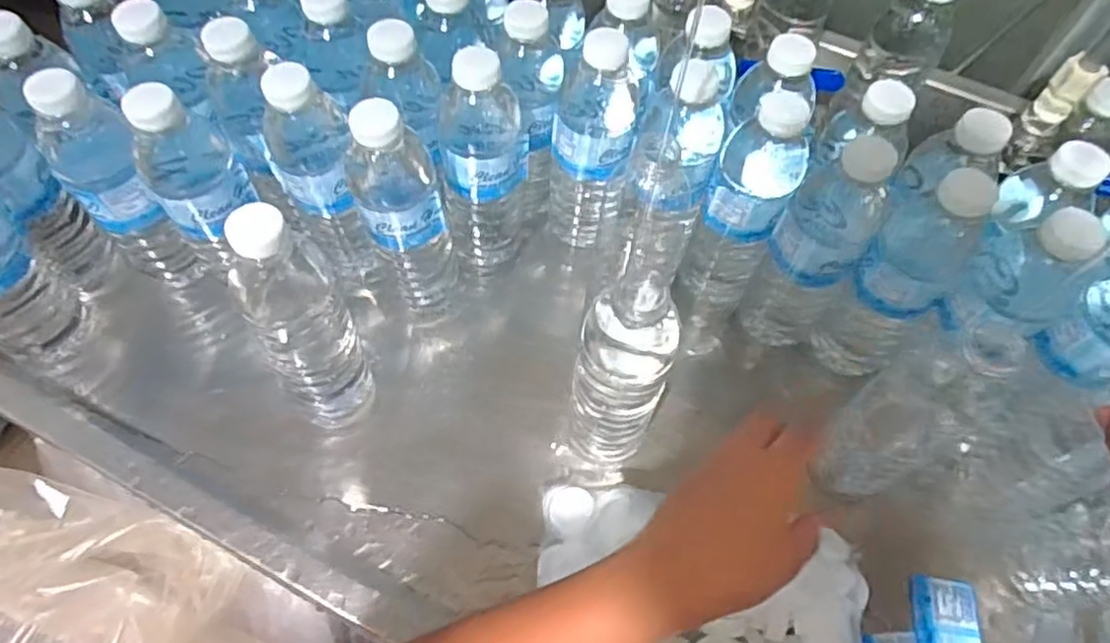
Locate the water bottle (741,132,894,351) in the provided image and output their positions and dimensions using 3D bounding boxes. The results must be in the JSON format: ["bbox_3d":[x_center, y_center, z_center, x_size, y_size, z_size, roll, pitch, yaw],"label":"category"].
[{"bbox_3d":[0.192,-0.051,0.510,0.061,0.195,0.057,2,59,-3],"label":"water bottle"}]

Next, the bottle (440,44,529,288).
[{"bbox_3d":[-0.053,-0.116,0.545,0.067,0.214,0.066,0,59,-4],"label":"bottle"}]

